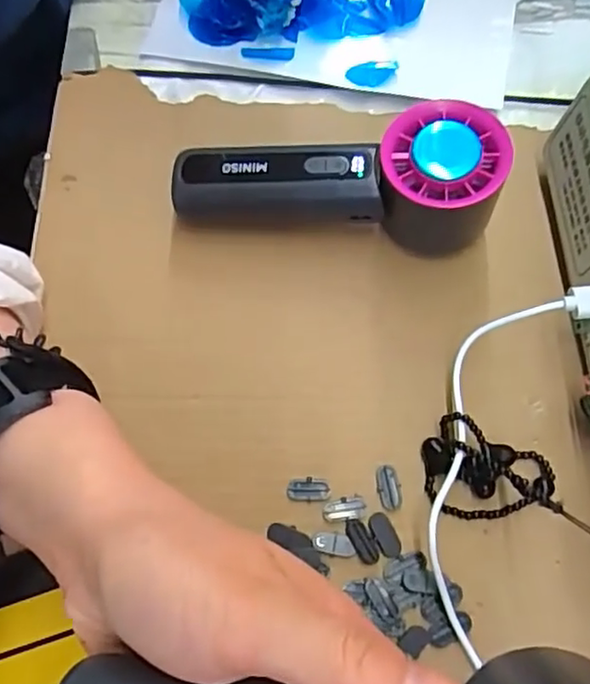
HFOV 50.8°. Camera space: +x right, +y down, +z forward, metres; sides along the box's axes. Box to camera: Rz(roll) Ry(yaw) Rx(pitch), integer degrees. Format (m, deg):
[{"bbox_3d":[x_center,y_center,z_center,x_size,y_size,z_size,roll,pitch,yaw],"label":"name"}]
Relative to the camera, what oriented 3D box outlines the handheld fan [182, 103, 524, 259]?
[{"bbox_3d":[0.018,-0.078,0.300,0.151,0.058,0.058,9,70,2],"label":"handheld fan"}]

